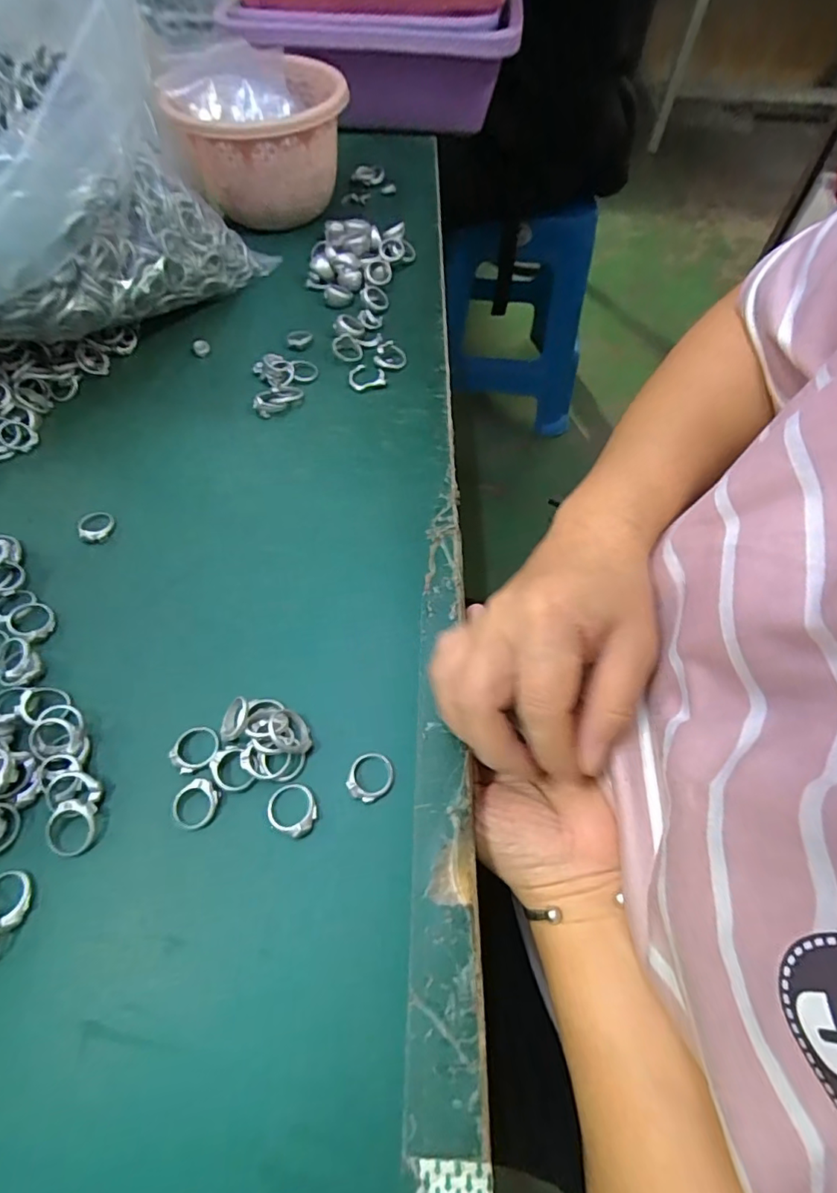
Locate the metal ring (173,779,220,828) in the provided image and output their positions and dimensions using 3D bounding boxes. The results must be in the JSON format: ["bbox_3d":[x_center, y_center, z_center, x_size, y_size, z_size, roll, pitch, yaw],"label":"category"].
[{"bbox_3d":[-0.099,0.093,0.236,0.018,0.004,0.021,38,66,19],"label":"metal ring"}]

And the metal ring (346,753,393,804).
[{"bbox_3d":[-0.022,0.082,0.243,0.020,0.006,0.022,0,60,0],"label":"metal ring"}]

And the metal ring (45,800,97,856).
[{"bbox_3d":[-0.151,0.100,0.231,0.019,0.004,0.022,3,81,-13],"label":"metal ring"}]

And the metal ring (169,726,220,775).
[{"bbox_3d":[-0.105,0.071,0.249,0.022,0.004,0.020,0,60,0],"label":"metal ring"}]

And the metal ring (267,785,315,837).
[{"bbox_3d":[-0.056,0.094,0.236,0.023,0.004,0.020,20,62,11],"label":"metal ring"}]

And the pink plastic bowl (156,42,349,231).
[{"bbox_3d":[-0.131,-0.379,0.450,0.135,0.090,0.132,0,60,0],"label":"pink plastic bowl"}]

